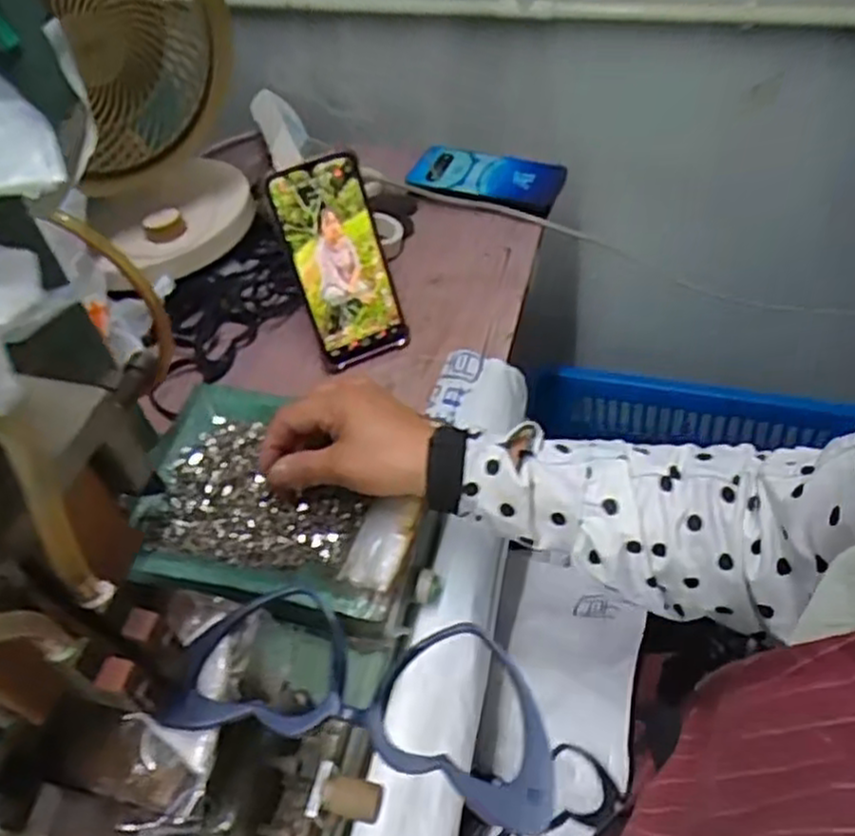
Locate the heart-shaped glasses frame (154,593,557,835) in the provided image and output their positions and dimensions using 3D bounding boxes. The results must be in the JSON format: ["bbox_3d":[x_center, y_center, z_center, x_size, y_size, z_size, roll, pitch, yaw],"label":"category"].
[{"bbox_3d":[-0.023,0.098,0.273,0.144,0.014,0.061,11,52,14],"label":"heart-shaped glasses frame"}]

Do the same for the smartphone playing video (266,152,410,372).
[{"bbox_3d":[-0.072,-0.126,0.618,0.078,0.167,0.013,-23,26,-13],"label":"smartphone playing video"}]

